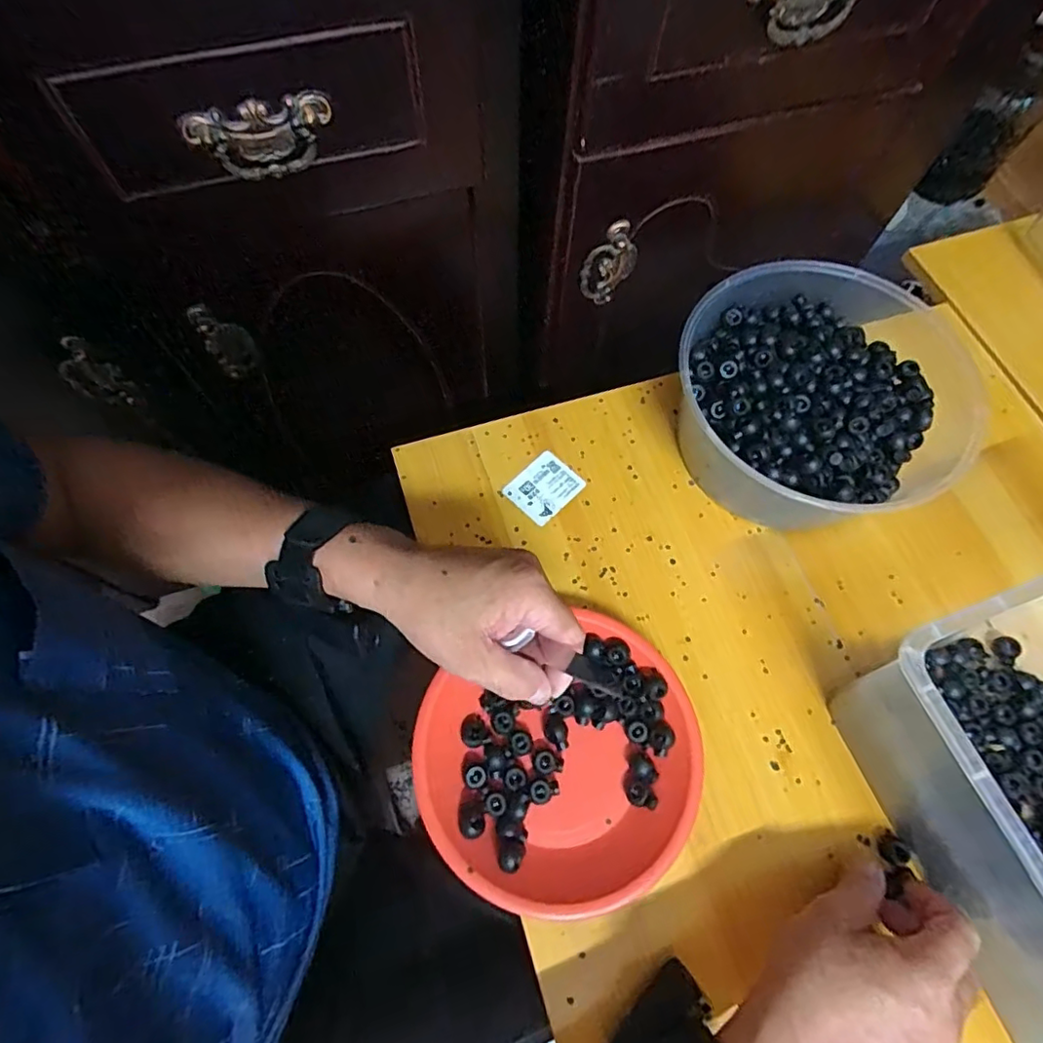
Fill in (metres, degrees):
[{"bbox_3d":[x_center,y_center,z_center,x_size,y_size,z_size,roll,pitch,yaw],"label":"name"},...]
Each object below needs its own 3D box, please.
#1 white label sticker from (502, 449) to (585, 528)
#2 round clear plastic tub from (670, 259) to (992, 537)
[{"bbox_3d":[0.021,-0.031,0.518,0.062,0.004,0.050,-43,80,-14],"label":"white label sticker"},{"bbox_3d":[0.248,-0.097,0.493,0.226,0.111,0.228,0,68,-1],"label":"round clear plastic tub"}]

